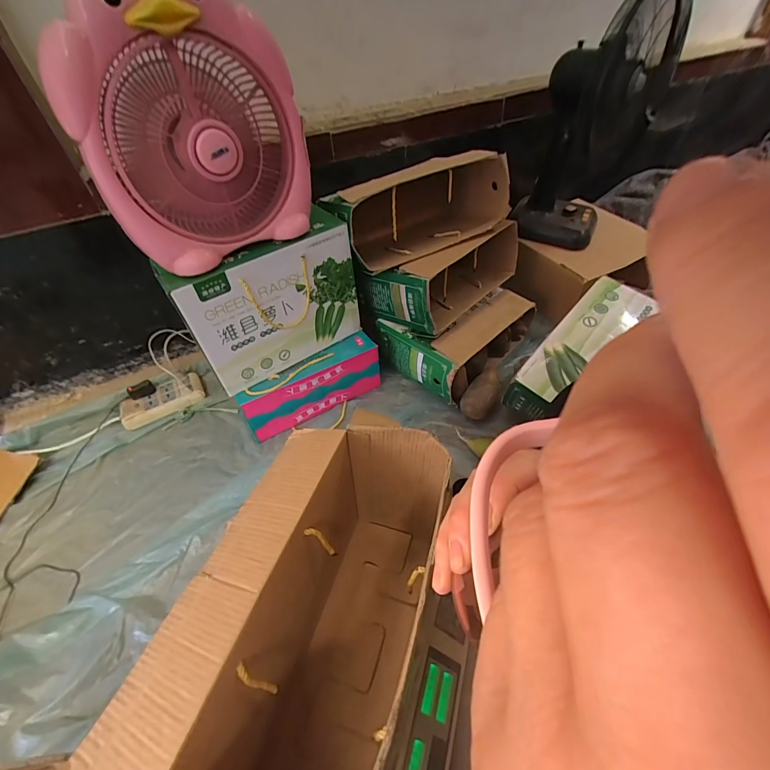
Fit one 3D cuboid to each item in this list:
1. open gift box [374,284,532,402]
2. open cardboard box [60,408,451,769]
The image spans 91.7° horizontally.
[{"bbox_3d":[0.200,-0.149,1.009,0.388,0.153,0.251,-37,56,-27],"label":"open gift box"},{"bbox_3d":[-0.069,0.262,0.433,0.214,0.277,0.397,14,50,16],"label":"open cardboard box"}]

